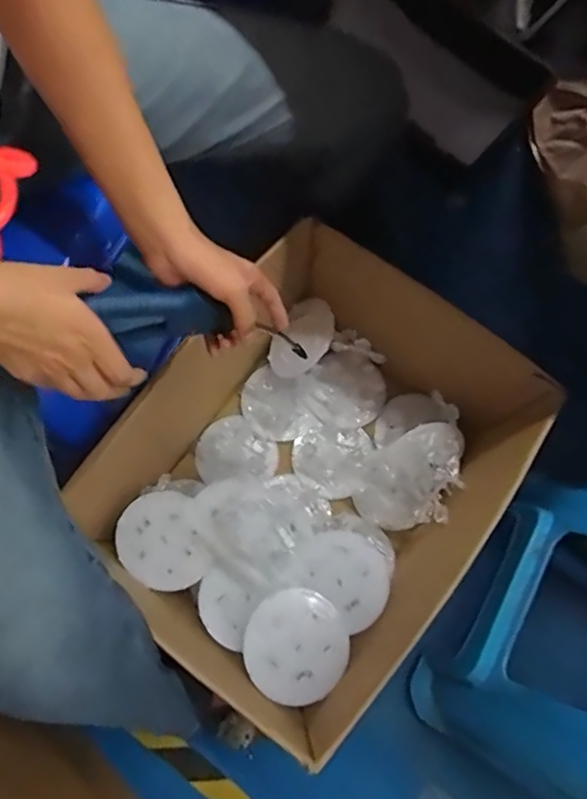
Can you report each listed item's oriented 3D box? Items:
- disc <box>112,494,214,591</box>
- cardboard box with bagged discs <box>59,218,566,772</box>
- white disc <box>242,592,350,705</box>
[{"bbox_3d":[-0.168,0.184,0.760,0.111,0.023,0.122,0,77,-1],"label":"disc"},{"bbox_3d":[0.007,0.111,0.804,0.398,0.275,0.470,37,78,7],"label":"cardboard box with bagged discs"},{"bbox_3d":[0.003,0.302,0.726,0.125,0.014,0.124,-1,65,3],"label":"white disc"}]

